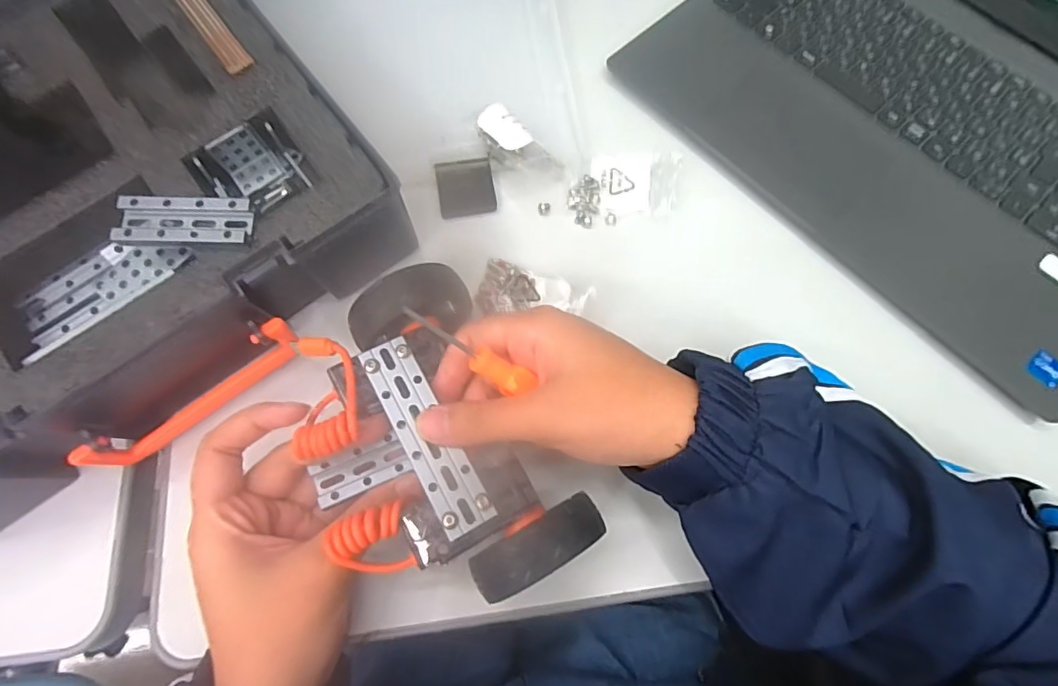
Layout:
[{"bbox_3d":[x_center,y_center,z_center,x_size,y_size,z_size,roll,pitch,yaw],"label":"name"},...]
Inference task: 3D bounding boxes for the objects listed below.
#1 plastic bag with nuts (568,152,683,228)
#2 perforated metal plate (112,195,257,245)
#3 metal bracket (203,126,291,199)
[{"bbox_3d":[0.063,-0.106,0.340,0.071,0.014,0.051,-4,71,-1],"label":"plastic bag with nuts"},{"bbox_3d":[-0.169,-0.060,0.252,0.062,0.011,0.024,1,71,0],"label":"perforated metal plate"},{"bbox_3d":[-0.151,-0.097,0.275,0.026,0.025,0.023,-38,75,-12],"label":"metal bracket"}]

